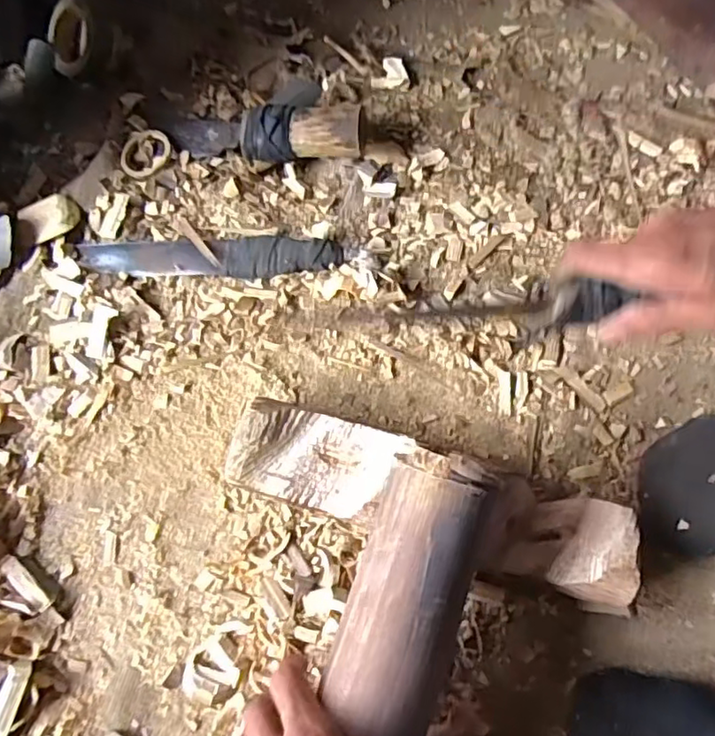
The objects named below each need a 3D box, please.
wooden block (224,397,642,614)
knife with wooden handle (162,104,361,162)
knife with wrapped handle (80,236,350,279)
[{"bbox_3d":[0.049,0.097,0.476,0.318,0.059,0.080,18,74,6],"label":"wooden block"},{"bbox_3d":[-0.094,-0.226,0.582,0.196,0.044,0.051,5,73,2],"label":"knife with wooden handle"},{"bbox_3d":[-0.131,-0.105,0.557,0.250,0.018,0.041,3,73,1],"label":"knife with wrapped handle"}]

